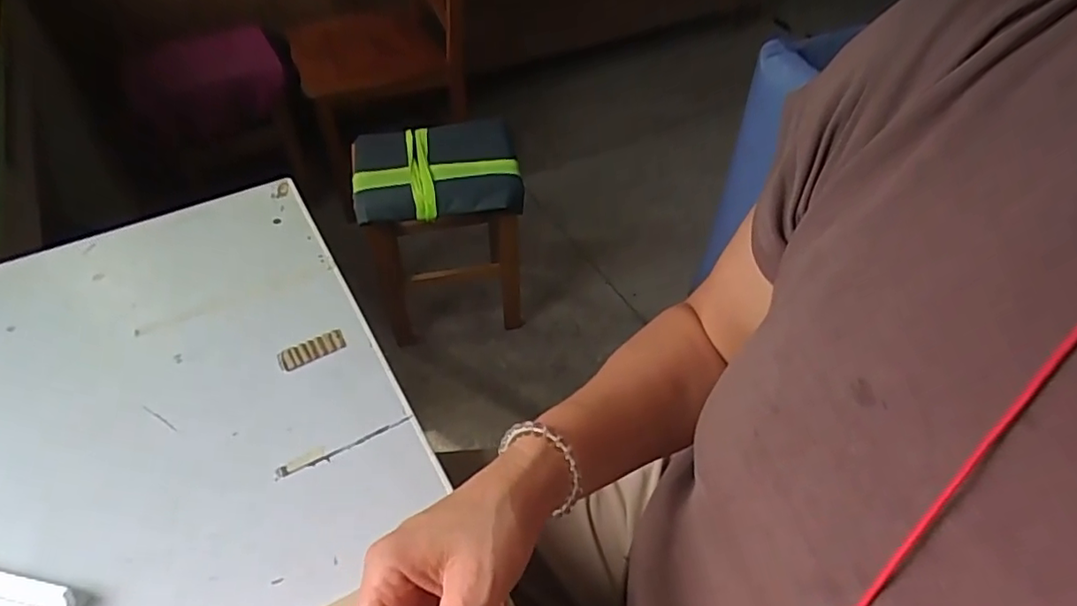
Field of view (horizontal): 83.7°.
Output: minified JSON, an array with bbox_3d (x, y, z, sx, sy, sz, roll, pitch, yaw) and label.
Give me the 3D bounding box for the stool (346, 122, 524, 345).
[{"bbox_3d":[-0.208,-0.136,1.344,0.349,0.465,0.283,-2,47,-5],"label":"stool"}]

